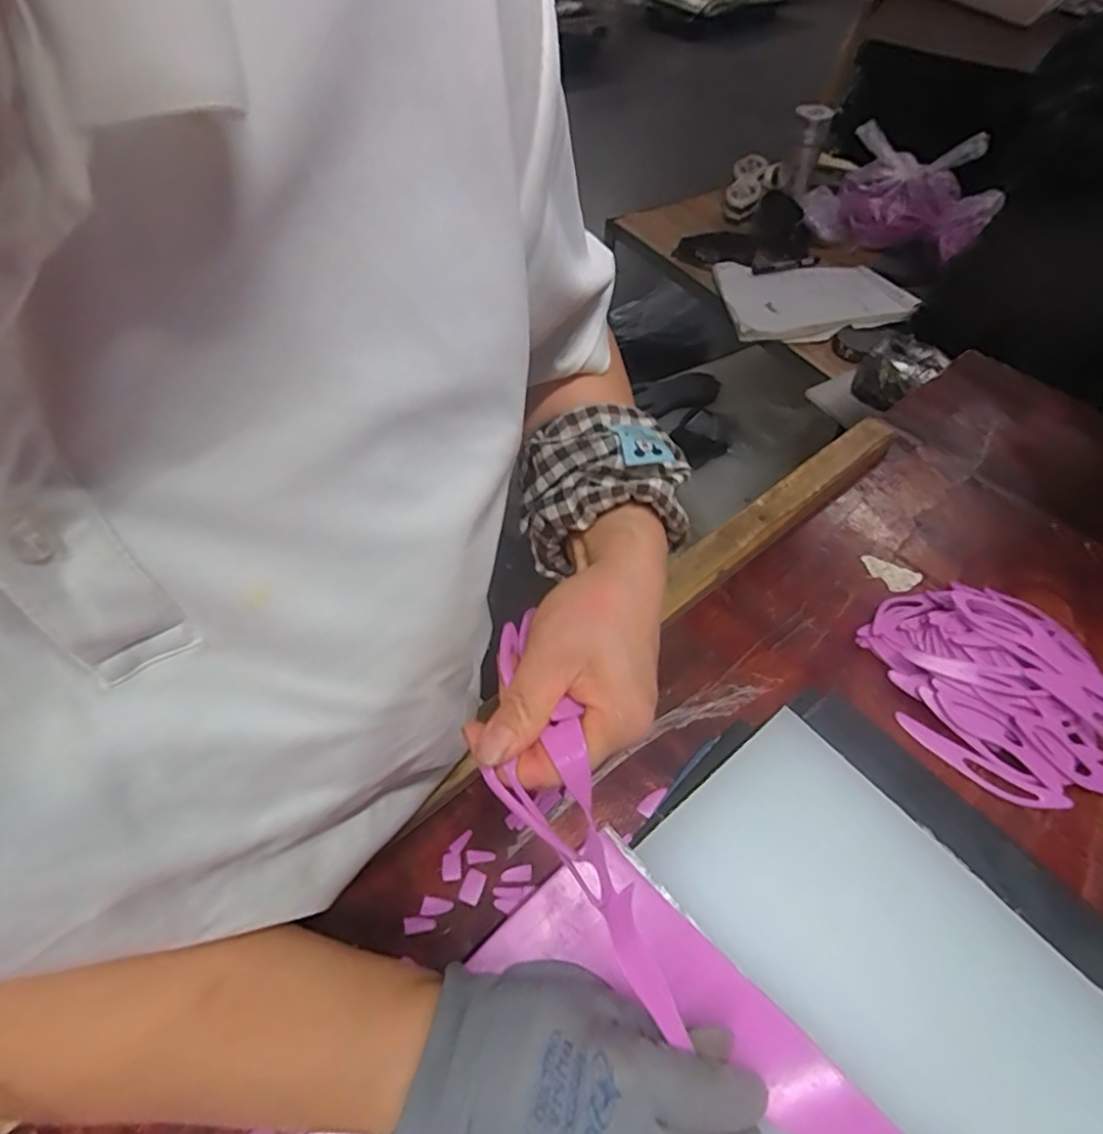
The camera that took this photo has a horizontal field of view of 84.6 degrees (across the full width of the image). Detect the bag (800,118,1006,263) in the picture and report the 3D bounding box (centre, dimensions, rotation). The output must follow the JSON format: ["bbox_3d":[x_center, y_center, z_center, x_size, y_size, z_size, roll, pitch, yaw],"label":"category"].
[{"bbox_3d":[0.681,-0.714,1.166,0.332,0.152,0.244,36,62,26],"label":"bag"}]

